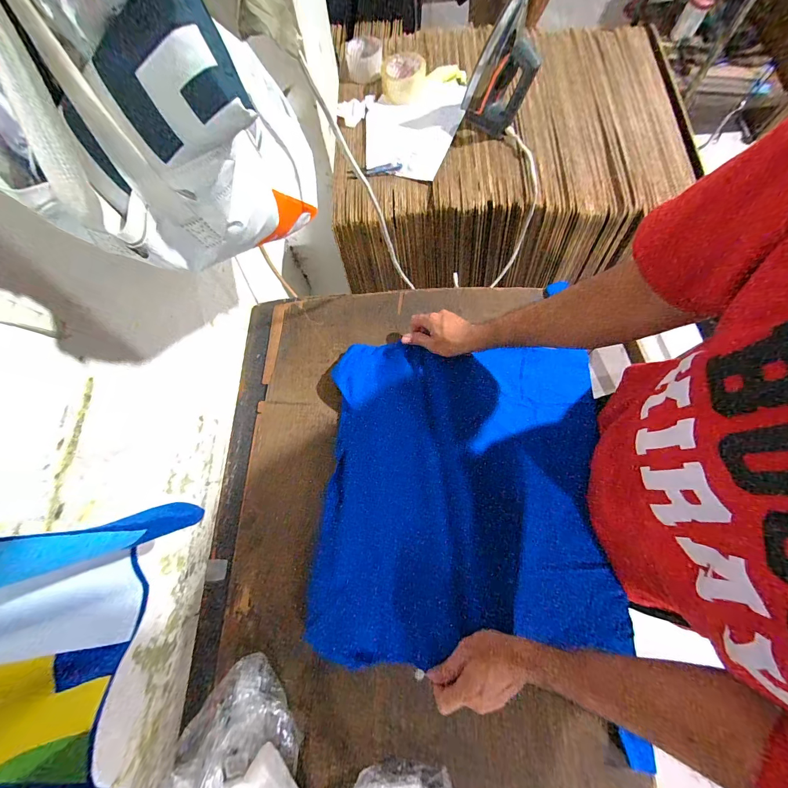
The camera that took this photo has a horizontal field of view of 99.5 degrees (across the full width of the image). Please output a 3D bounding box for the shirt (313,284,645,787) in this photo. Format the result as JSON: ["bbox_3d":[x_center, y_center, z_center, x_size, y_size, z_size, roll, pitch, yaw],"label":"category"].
[{"bbox_3d":[0.113,0.154,0.561,0.453,0.054,0.481,2,74,2],"label":"shirt"}]

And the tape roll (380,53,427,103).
[{"bbox_3d":[0.022,-0.744,0.783,0.102,0.049,0.102,0,74,1],"label":"tape roll"}]

